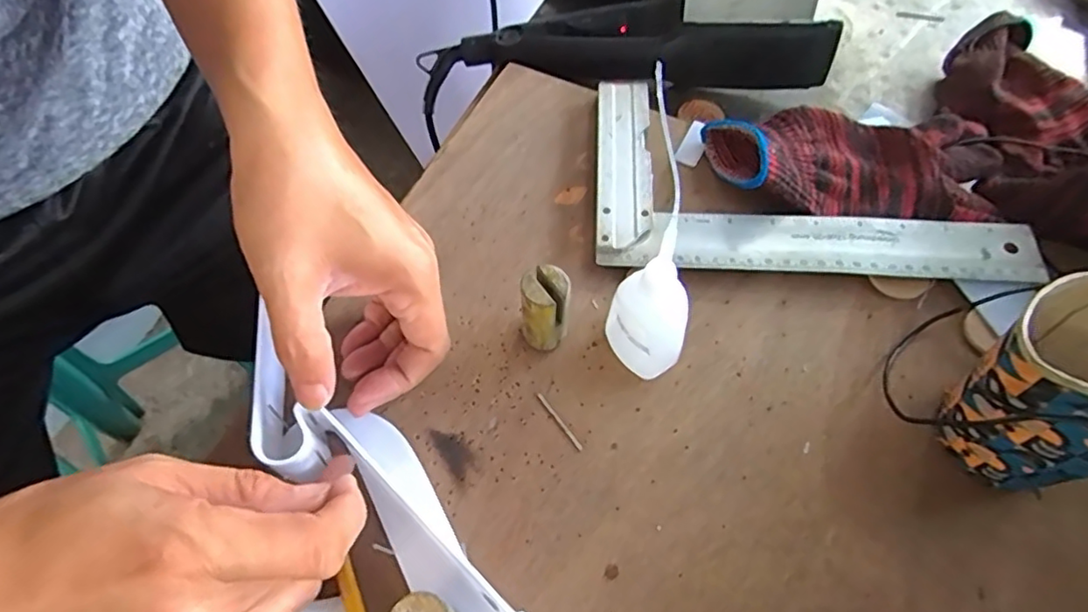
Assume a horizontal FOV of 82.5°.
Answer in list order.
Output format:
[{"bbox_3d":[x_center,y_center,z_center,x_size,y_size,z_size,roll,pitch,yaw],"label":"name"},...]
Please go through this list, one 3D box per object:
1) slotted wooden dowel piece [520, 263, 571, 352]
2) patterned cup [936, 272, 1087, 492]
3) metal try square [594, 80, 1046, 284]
[{"bbox_3d":[0.000,0.003,0.328,0.024,0.052,0.025,-1,58,2],"label":"slotted wooden dowel piece"},{"bbox_3d":[0.232,0.041,0.276,0.063,0.098,0.075,-33,62,-16],"label":"patterned cup"},{"bbox_3d":[0.161,-0.082,0.394,0.254,0.011,0.142,3,61,2],"label":"metal try square"}]

